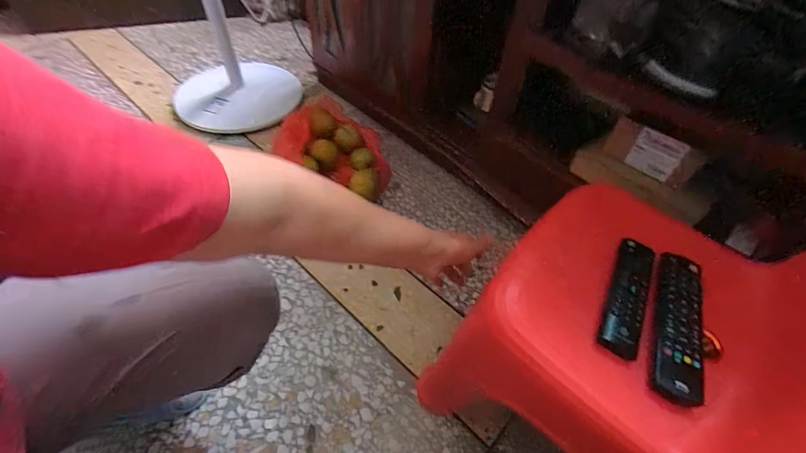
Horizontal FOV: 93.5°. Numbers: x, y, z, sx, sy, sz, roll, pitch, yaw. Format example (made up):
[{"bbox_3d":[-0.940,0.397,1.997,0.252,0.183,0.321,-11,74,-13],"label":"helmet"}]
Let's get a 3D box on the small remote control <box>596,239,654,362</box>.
[{"bbox_3d":[0.272,0.079,0.456,0.042,0.011,0.164,25,54,14],"label":"small remote control"}]

